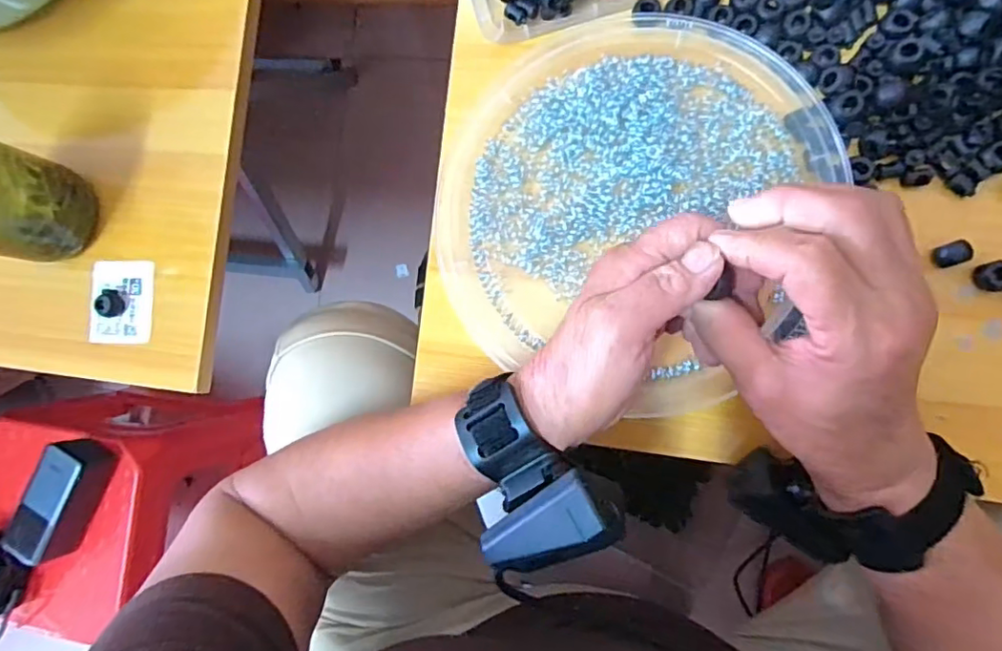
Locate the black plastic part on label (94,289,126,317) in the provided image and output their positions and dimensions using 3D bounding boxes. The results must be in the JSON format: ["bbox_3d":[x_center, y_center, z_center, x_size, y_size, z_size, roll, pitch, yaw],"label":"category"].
[{"bbox_3d":[-0.280,-0.016,0.403,0.013,0.018,0.020,1,88,10],"label":"black plastic part on label"}]

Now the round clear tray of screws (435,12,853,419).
[{"bbox_3d":[0.073,-0.077,0.344,0.220,0.015,0.224,0,87,10],"label":"round clear tray of screws"}]

